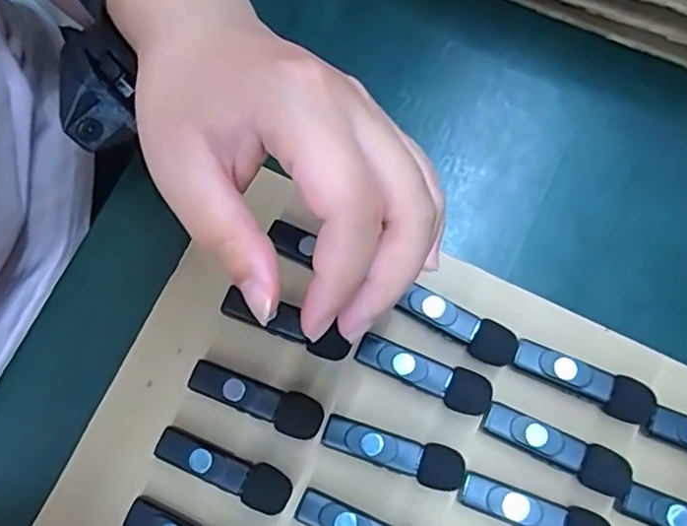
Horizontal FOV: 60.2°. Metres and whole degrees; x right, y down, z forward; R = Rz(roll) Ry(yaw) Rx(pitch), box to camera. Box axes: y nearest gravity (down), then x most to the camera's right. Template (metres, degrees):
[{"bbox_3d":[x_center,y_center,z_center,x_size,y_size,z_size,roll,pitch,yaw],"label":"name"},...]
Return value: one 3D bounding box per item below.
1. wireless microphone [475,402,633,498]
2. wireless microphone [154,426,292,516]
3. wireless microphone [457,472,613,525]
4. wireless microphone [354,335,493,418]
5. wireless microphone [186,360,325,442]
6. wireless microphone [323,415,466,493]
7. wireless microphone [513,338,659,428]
[{"bbox_3d":[0.096,0.083,0.268,0.066,0.012,0.018,28,80,4],"label":"wireless microphone"},{"bbox_3d":[-0.055,0.094,0.272,0.064,0.011,0.018,25,80,4],"label":"wireless microphone"},{"bbox_3d":[0.084,0.110,0.262,0.065,0.013,0.018,22,79,3],"label":"wireless microphone"},{"bbox_3d":[0.037,0.052,0.278,0.063,0.011,0.019,24,79,4],"label":"wireless microphone"},{"bbox_3d":[-0.041,0.063,0.277,0.064,0.011,0.019,23,79,4],"label":"wireless microphone"},{"bbox_3d":[0.022,0.086,0.271,0.064,0.011,0.019,19,79,3],"label":"wireless microphone"},{"bbox_3d":[0.110,0.054,0.273,0.063,0.012,0.018,25,80,4],"label":"wireless microphone"}]

